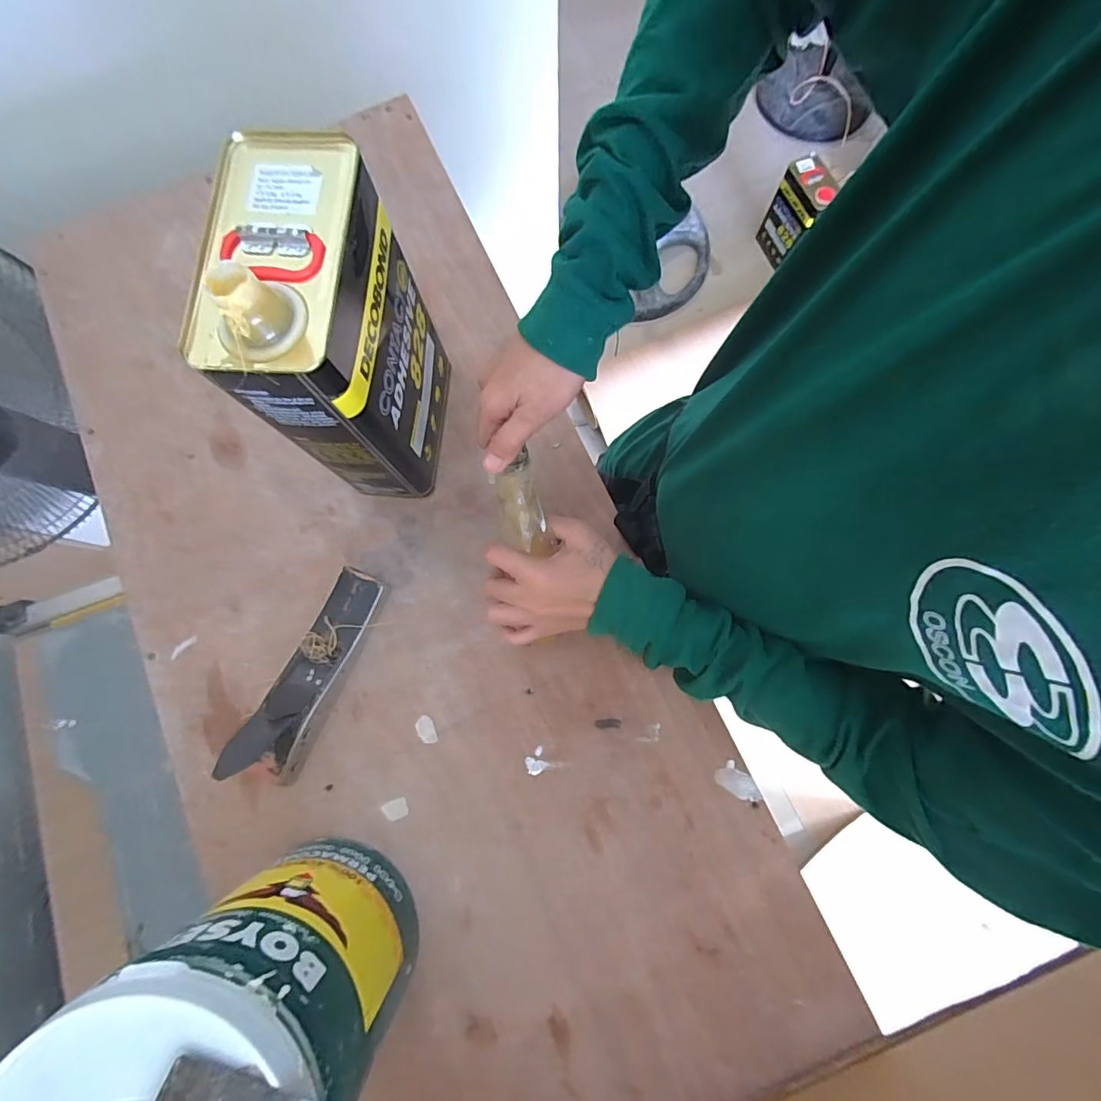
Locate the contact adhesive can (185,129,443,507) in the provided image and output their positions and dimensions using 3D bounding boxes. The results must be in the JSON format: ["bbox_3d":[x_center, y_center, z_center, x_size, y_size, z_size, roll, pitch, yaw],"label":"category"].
[{"bbox_3d":[-0.160,-0.159,0.404,0.091,0.269,0.162,0,80,4],"label":"contact adhesive can"}]

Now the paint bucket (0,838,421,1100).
[{"bbox_3d":[-0.200,0.323,0.333,0.155,0.222,0.164,0,79,1],"label":"paint bucket"}]

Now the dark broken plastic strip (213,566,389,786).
[{"bbox_3d":[-0.221,0.110,0.447,0.050,0.080,0.199,21,80,5],"label":"dark broken plastic strip"}]

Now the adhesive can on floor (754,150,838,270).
[{"bbox_3d":[0.721,-0.991,1.451,0.083,0.238,0.155,-21,79,0],"label":"adhesive can on floor"}]

